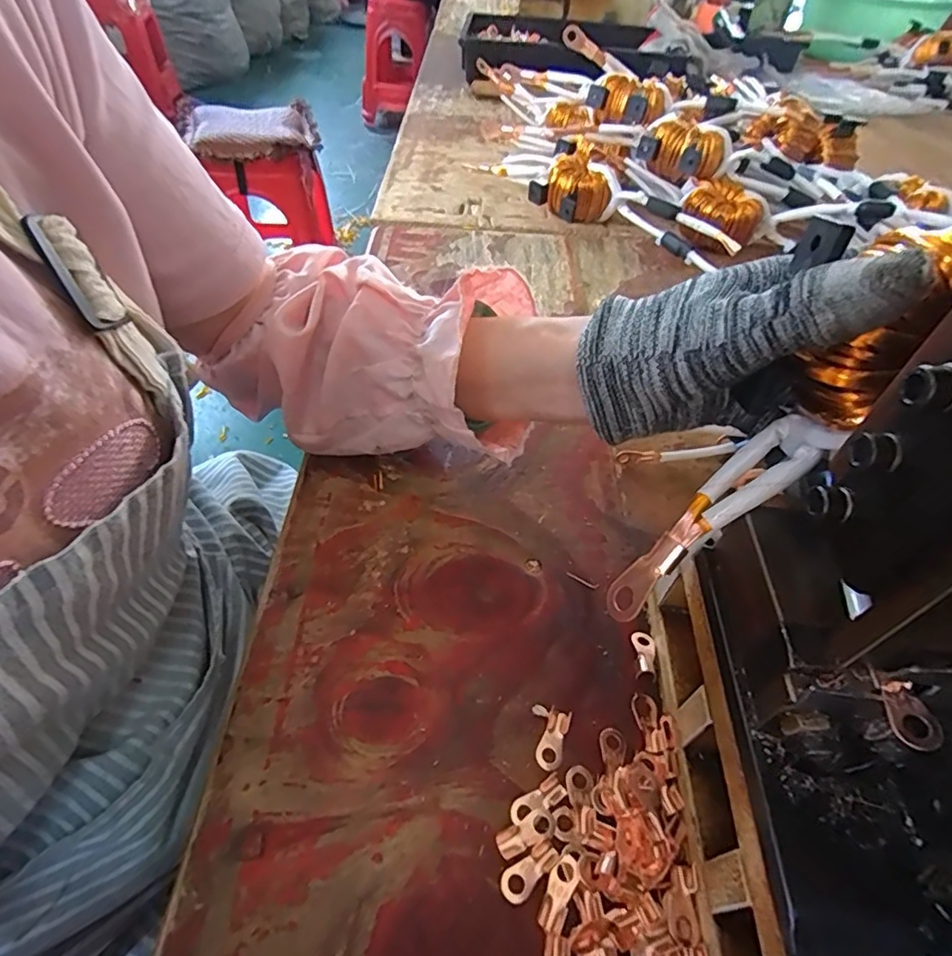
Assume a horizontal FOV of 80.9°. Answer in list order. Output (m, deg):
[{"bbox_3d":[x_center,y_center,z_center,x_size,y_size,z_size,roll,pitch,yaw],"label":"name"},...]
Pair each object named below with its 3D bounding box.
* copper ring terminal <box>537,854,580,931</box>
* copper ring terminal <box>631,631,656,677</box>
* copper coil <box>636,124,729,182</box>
[{"bbox_3d":[0.031,0.155,0.209,0.009,0.004,0.025,28,52,19],"label":"copper ring terminal"},{"bbox_3d":[0.084,0.087,0.276,0.011,0.005,0.024,5,49,0],"label":"copper ring terminal"},{"bbox_3d":[0.205,-0.327,0.560,0.077,0.044,0.053,31,54,21],"label":"copper coil"}]

